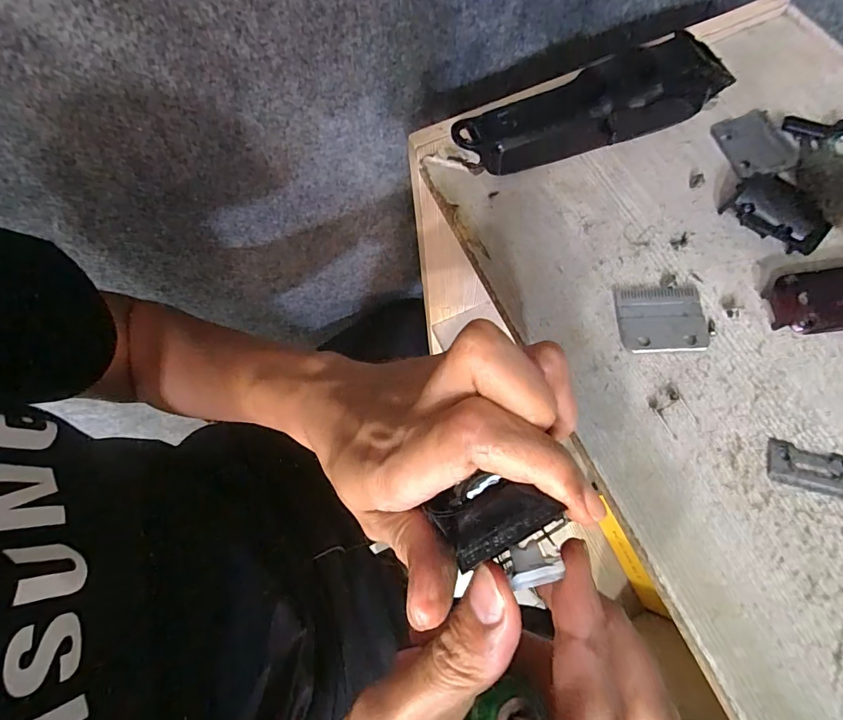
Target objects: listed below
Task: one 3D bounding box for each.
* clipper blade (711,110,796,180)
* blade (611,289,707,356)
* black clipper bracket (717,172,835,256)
[{"bbox_3d":[0.214,-0.139,0.284,0.038,0.004,0.049,-14,69,-3],"label":"clipper blade"},{"bbox_3d":[0.135,-0.023,0.250,0.045,0.005,0.039,1,70,3],"label":"blade"},{"bbox_3d":[0.209,-0.087,0.261,0.053,0.015,0.035,36,75,14],"label":"black clipper bracket"}]

